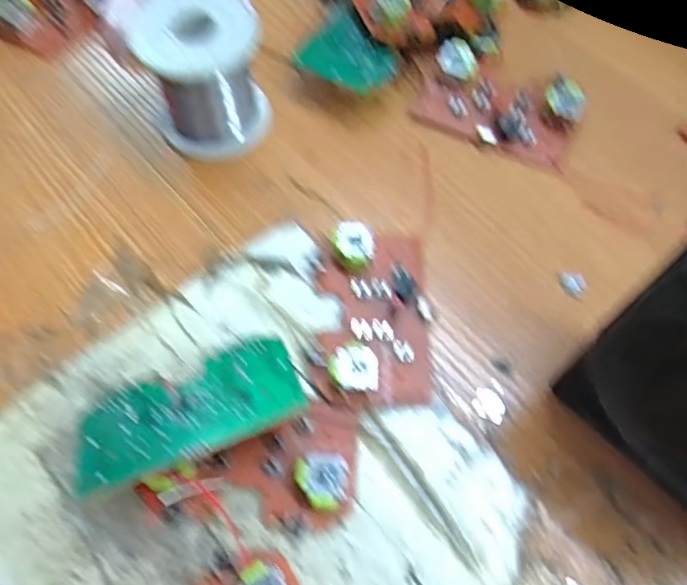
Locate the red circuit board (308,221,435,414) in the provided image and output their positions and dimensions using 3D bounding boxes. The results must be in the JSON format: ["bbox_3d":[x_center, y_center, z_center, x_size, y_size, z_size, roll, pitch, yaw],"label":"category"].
[{"bbox_3d":[0.015,0.010,0.271,0.055,0.017,0.090,4,67,0],"label":"red circuit board"}]

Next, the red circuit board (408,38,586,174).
[{"bbox_3d":[0.088,-0.107,0.325,0.090,0.020,0.046,22,68,8],"label":"red circuit board"}]

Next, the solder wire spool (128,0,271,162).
[{"bbox_3d":[-0.073,-0.115,0.303,0.059,0.068,0.056,0,67,-1],"label":"solder wire spool"}]

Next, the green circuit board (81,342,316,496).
[{"bbox_3d":[-0.063,0.048,0.236,0.090,0.004,0.053,-20,36,-5],"label":"green circuit board"}]

